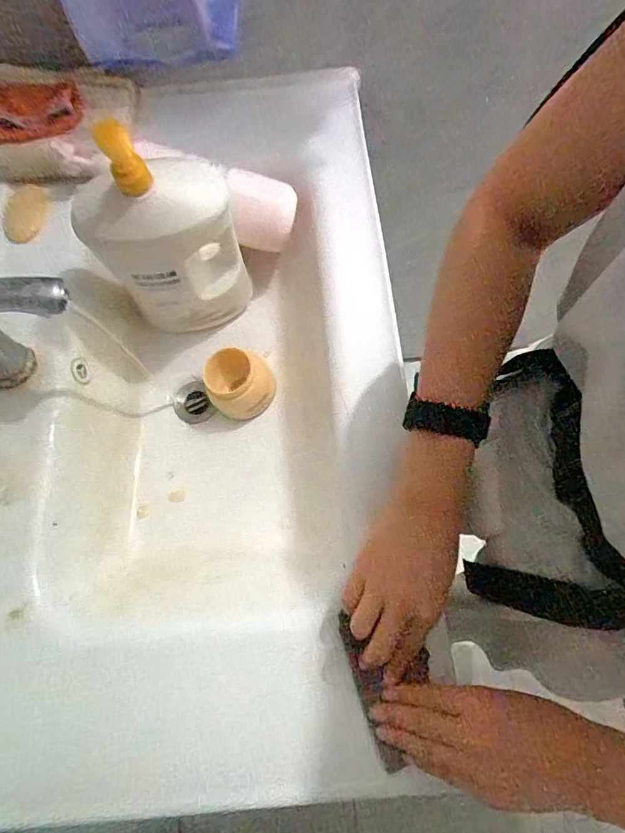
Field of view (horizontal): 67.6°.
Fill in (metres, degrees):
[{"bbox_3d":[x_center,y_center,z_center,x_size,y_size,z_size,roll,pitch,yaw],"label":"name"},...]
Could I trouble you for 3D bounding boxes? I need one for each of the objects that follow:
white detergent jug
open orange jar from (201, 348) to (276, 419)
[{"bbox_3d":[-0.154,-0.188,0.501,0.147,0.267,0.090,-16,70,-5],"label":"white detergent jug"},{"bbox_3d":[-0.088,-0.038,0.573,0.076,0.059,0.073,0,70,1],"label":"open orange jar"}]

